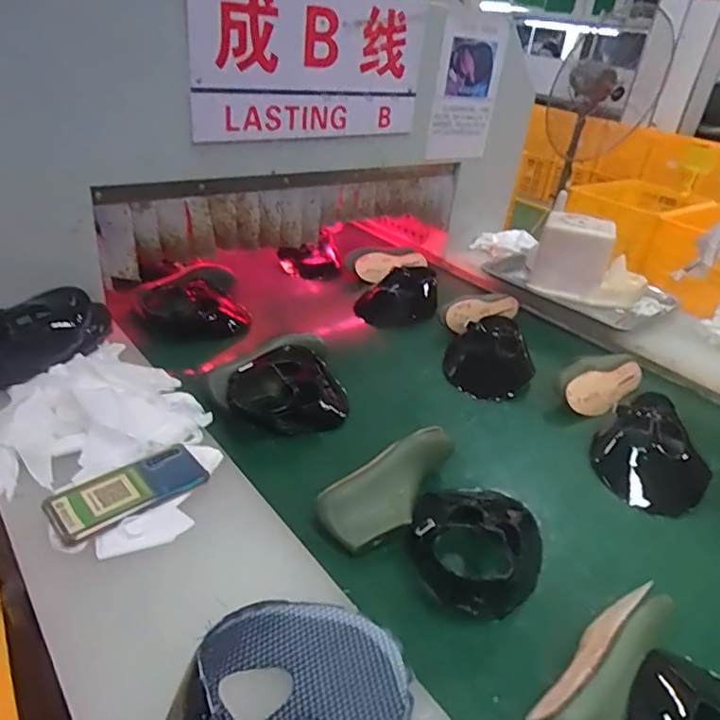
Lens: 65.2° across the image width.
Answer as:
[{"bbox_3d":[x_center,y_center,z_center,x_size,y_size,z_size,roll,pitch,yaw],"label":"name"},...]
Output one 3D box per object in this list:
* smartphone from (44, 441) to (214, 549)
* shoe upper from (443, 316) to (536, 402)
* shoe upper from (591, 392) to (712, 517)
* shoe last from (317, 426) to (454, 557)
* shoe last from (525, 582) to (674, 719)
[{"bbox_3d":[-0.261,0.146,0.637,0.162,0.014,0.080,-21,38,-39],"label":"smartphone"},{"bbox_3d":[0.245,-0.015,1.059,0.157,0.055,0.223,11,29,11],"label":"shoe upper"},{"bbox_3d":[0.442,0.140,0.845,0.154,0.065,0.216,22,33,28],"label":"shoe upper"},{"bbox_3d":[0.049,0.167,0.729,0.215,0.081,0.085,-20,38,-37],"label":"shoe last"},{"bbox_3d":[0.238,0.302,0.533,0.084,0.061,0.215,25,34,32],"label":"shoe last"}]

